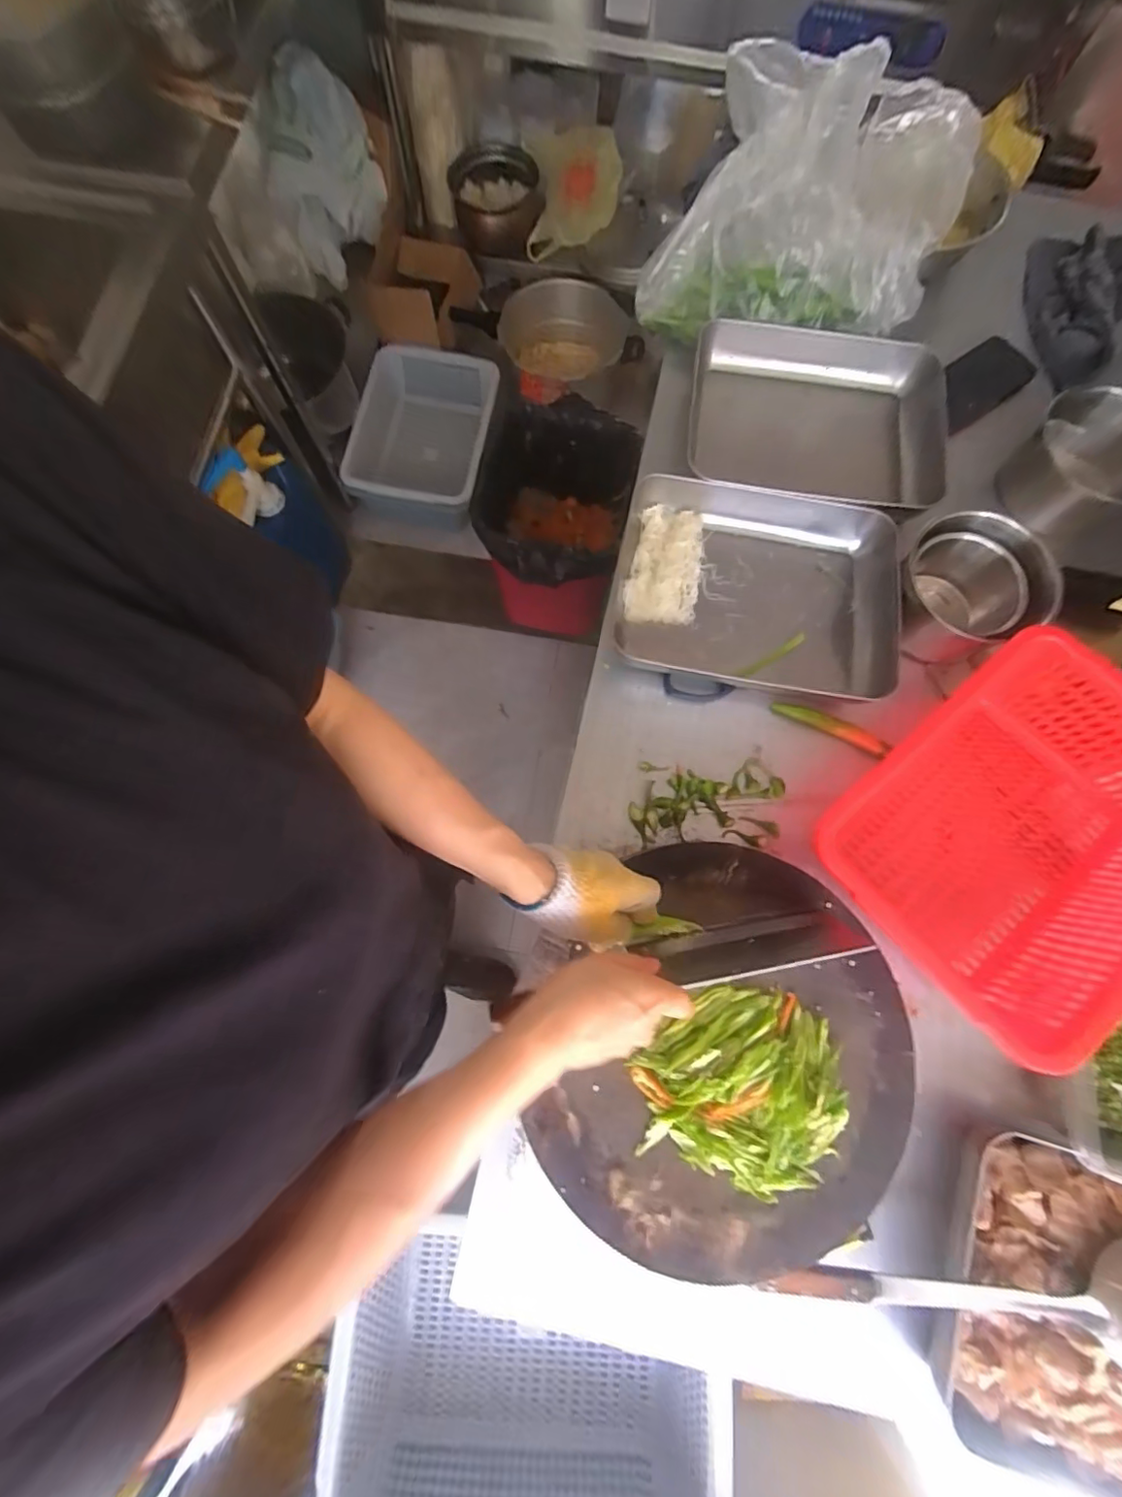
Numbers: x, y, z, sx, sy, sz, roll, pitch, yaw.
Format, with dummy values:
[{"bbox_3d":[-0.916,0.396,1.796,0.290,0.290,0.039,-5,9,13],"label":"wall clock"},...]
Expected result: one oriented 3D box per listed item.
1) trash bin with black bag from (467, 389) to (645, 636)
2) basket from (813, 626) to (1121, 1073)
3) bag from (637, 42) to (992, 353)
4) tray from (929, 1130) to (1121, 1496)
[{"bbox_3d":[-0.035,-0.476,1.298,0.321,0.457,0.378,13,76,1],"label":"trash bin with black bag"},{"bbox_3d":[0.418,0.077,0.530,0.333,0.119,0.249,-39,81,-10],"label":"basket"},{"bbox_3d":[0.283,-0.650,0.670,0.322,0.190,0.280,12,76,1],"label":"bag"},{"bbox_3d":[0.466,0.481,0.455,0.301,0.075,0.235,18,77,3],"label":"tray"}]

